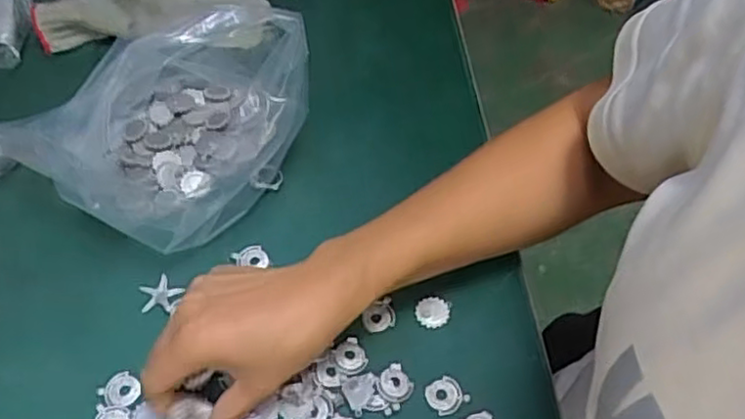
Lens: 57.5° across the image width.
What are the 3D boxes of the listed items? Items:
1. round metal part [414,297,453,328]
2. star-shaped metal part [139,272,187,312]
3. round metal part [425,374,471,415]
[{"bbox_3d":[0.039,0.065,0.437,0.021,0.004,0.021,1,53,-1],"label":"round metal part"},{"bbox_3d":[-0.142,0.056,0.448,0.025,0.004,0.027,35,62,21],"label":"star-shaped metal part"},{"bbox_3d":[0.044,0.111,0.405,0.022,0.004,0.021,1,53,-1],"label":"round metal part"}]

